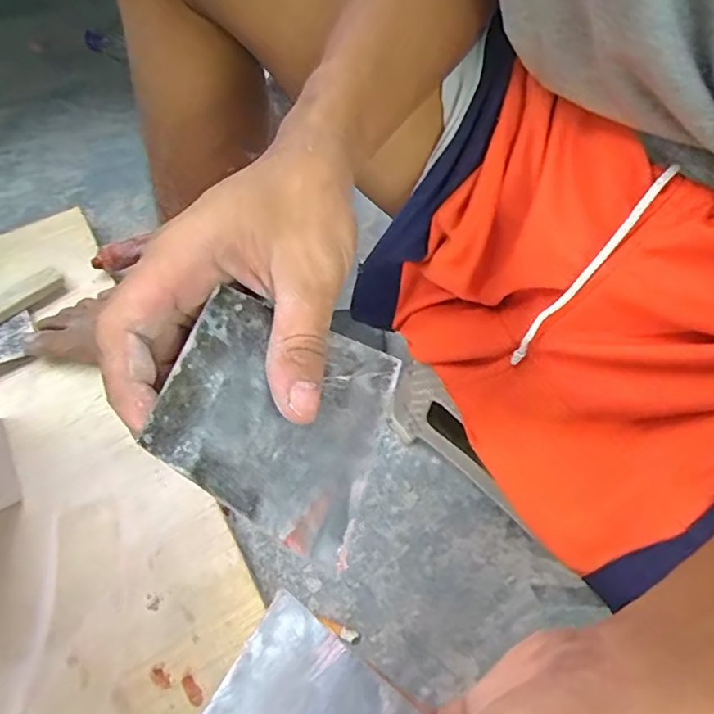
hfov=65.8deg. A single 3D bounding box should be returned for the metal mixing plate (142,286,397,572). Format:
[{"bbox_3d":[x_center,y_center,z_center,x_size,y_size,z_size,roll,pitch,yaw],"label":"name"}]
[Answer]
[{"bbox_3d":[-0.031,0.023,0.235,0.095,0.004,0.097,32,59,-23],"label":"metal mixing plate"}]

